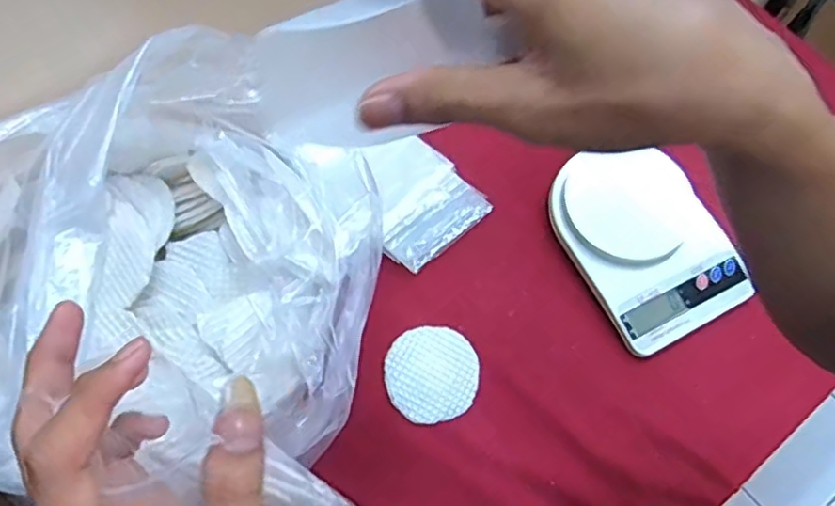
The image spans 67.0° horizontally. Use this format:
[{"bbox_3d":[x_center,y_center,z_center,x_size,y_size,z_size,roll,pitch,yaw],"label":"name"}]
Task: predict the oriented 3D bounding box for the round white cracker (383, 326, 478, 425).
[{"bbox_3d":[0.011,0.100,0.531,0.076,0.004,0.078,0,69,-1],"label":"round white cracker"}]

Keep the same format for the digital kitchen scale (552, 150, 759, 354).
[{"bbox_3d":[0.195,-0.009,0.558,0.118,0.033,0.174,-27,71,-11],"label":"digital kitchen scale"}]

